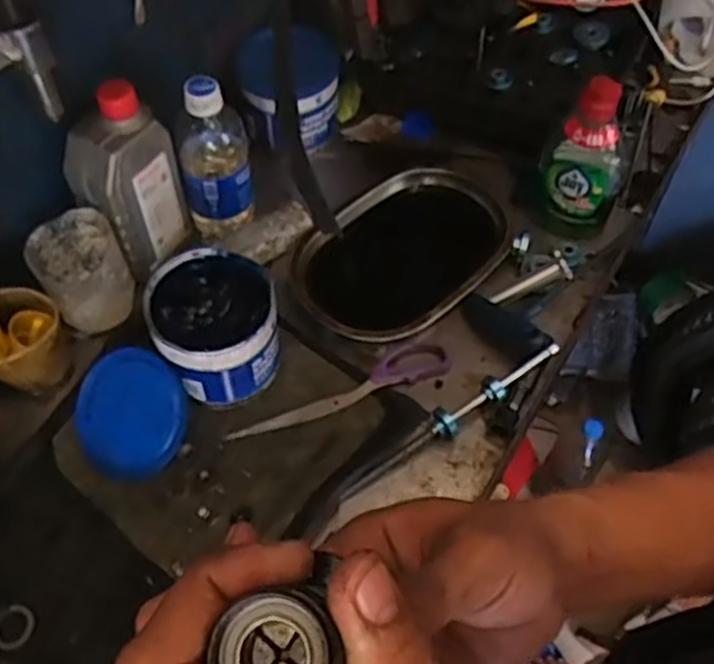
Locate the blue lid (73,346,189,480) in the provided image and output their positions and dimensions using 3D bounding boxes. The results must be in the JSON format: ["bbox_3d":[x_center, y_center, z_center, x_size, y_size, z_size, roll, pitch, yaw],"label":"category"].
[{"bbox_3d":[-0.181,0.064,0.610,0.094,0.009,0.099,-1,87,16],"label":"blue lid"}]

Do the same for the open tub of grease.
[{"bbox_3d":[-0.115,-0.005,0.626,0.098,0.077,0.099,-1,56,1],"label":"open tub of grease"}]

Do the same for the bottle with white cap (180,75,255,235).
[{"bbox_3d":[-0.129,-0.156,0.686,0.062,0.150,0.051,-7,56,-3],"label":"bottle with white cap"}]

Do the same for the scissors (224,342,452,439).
[{"bbox_3d":[-0.014,0.050,0.648,0.195,0.008,0.037,-20,58,-11],"label":"scissors"}]

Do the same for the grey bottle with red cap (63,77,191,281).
[{"bbox_3d":[-0.195,-0.132,0.656,0.050,0.157,0.084,34,64,22],"label":"grey bottle with red cap"}]

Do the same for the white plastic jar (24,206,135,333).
[{"bbox_3d":[-0.233,-0.046,0.660,0.069,0.097,0.068,-1,56,1],"label":"white plastic jar"}]

